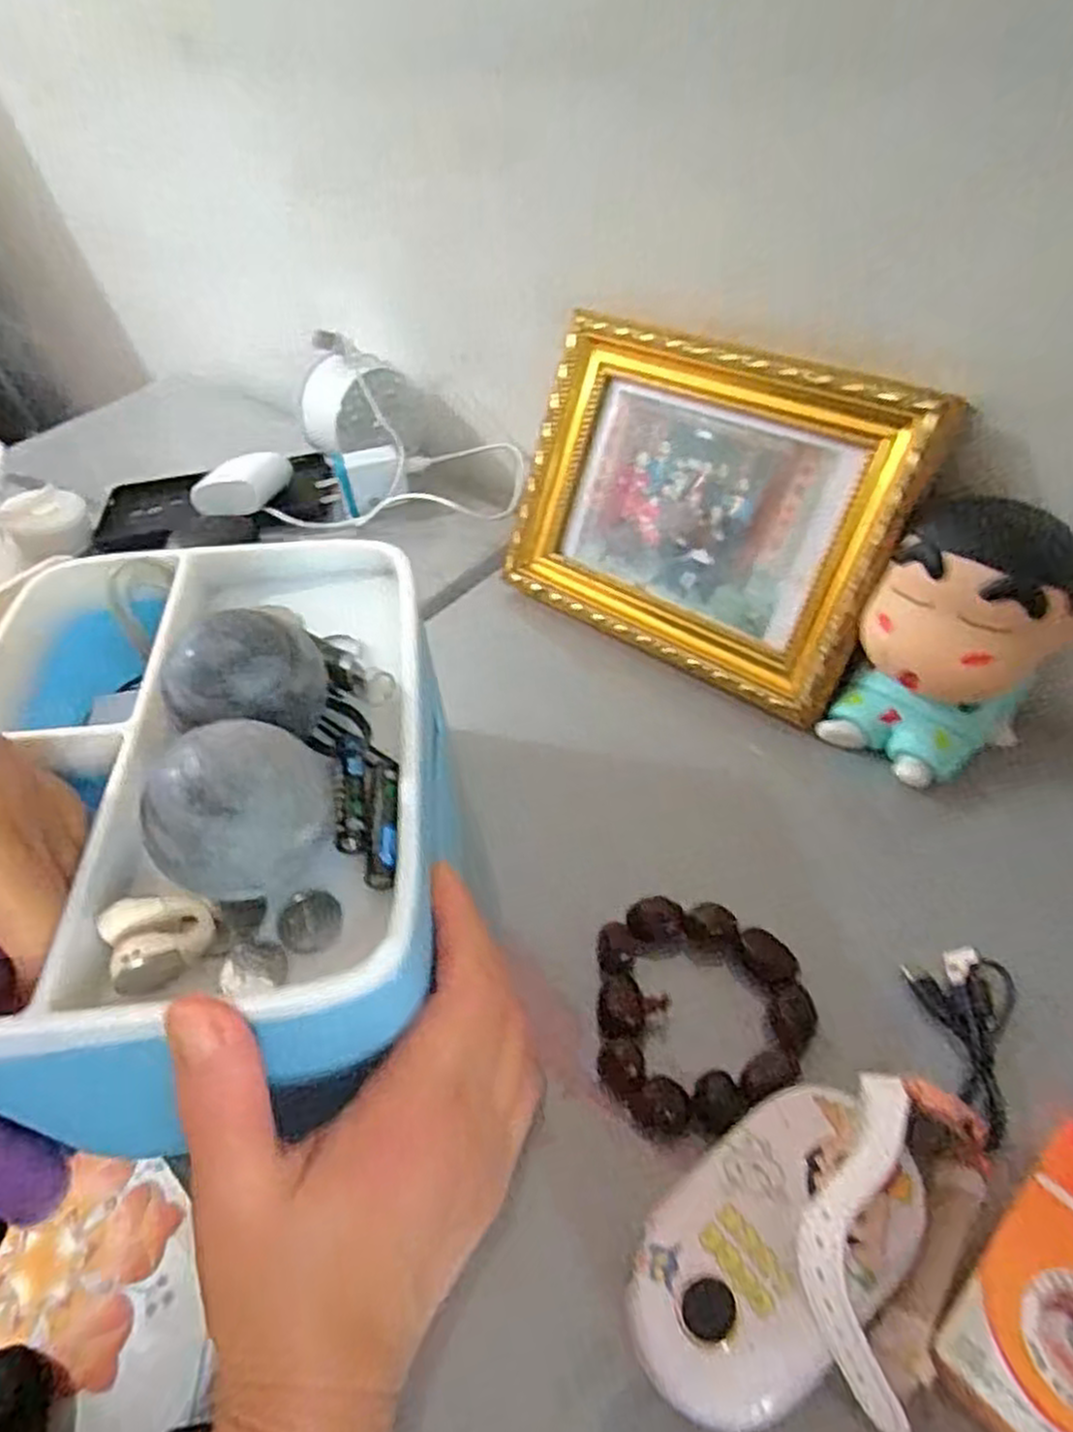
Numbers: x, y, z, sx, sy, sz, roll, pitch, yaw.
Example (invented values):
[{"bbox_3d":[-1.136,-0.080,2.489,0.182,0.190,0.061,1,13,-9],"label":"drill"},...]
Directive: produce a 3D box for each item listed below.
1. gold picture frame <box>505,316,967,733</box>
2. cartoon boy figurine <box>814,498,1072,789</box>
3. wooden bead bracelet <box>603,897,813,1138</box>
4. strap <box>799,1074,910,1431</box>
[{"bbox_3d":[0.082,-0.107,0.398,0.202,0.153,0.018,30,25,29],"label":"gold picture frame"},{"bbox_3d":[0.182,-0.028,0.338,0.076,0.109,0.076,33,59,30],"label":"cartoon boy figurine"},{"bbox_3d":[0.063,0.111,0.289,0.077,0.013,0.084,-1,48,6],"label":"wooden bead bracelet"},{"bbox_3d":[0.091,0.145,0.218,0.031,0.019,0.085,6,49,12],"label":"strap"}]

